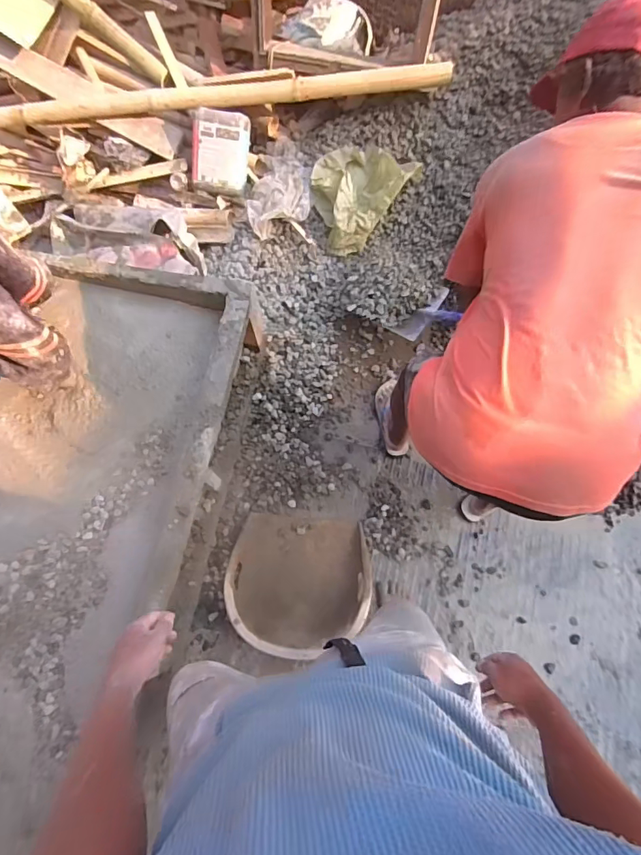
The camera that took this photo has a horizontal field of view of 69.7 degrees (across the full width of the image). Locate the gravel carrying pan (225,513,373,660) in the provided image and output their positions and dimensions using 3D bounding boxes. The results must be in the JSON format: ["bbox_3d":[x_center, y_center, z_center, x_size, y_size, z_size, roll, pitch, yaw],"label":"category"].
[{"bbox_3d":[-0.062,0.464,1.394,0.422,0.138,0.393,7,70,2],"label":"gravel carrying pan"}]

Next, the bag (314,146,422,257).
[{"bbox_3d":[0.145,-0.875,1.698,0.371,0.254,0.290,-37,74,-13],"label":"bag"}]

